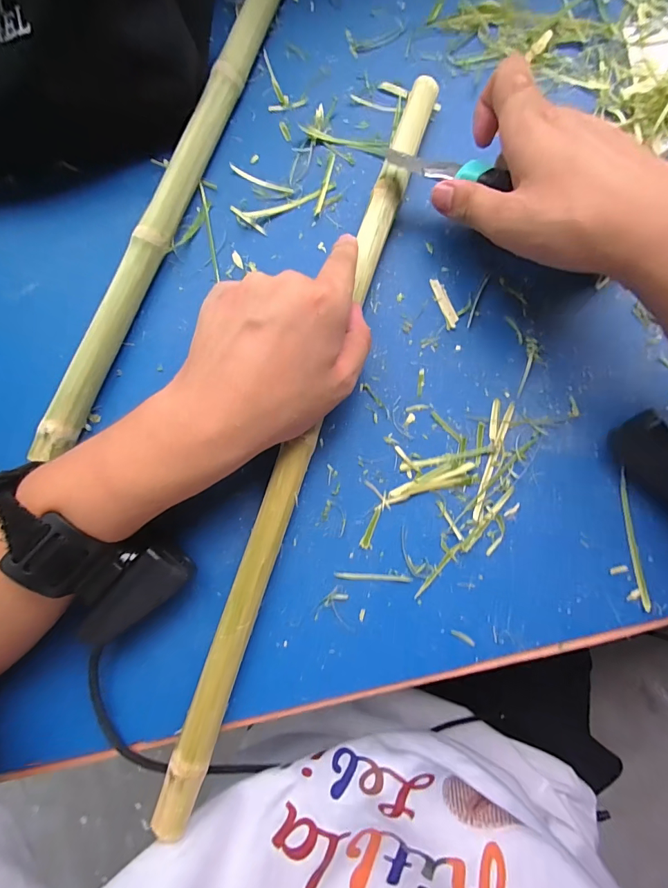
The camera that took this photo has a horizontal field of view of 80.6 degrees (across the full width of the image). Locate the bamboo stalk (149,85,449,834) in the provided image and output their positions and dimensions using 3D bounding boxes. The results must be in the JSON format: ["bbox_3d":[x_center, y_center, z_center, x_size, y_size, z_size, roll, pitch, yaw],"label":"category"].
[{"bbox_3d":[-0.014,-0.022,0.259,0.022,0.018,0.503,18,82,6],"label":"bamboo stalk"}]

